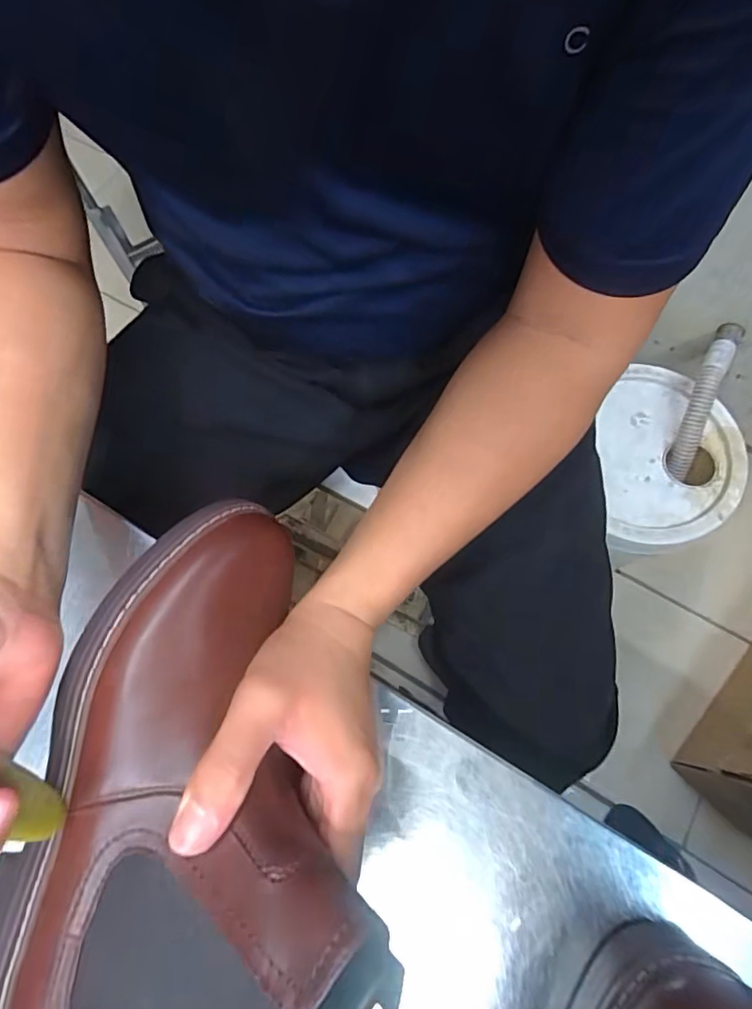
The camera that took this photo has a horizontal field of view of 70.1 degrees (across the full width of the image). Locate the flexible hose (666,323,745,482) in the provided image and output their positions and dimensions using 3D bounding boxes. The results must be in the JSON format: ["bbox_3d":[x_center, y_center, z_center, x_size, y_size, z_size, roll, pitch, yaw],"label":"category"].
[{"bbox_3d":[0.492,-0.152,0.803,0.042,0.034,0.238,17,98,9],"label":"flexible hose"}]

